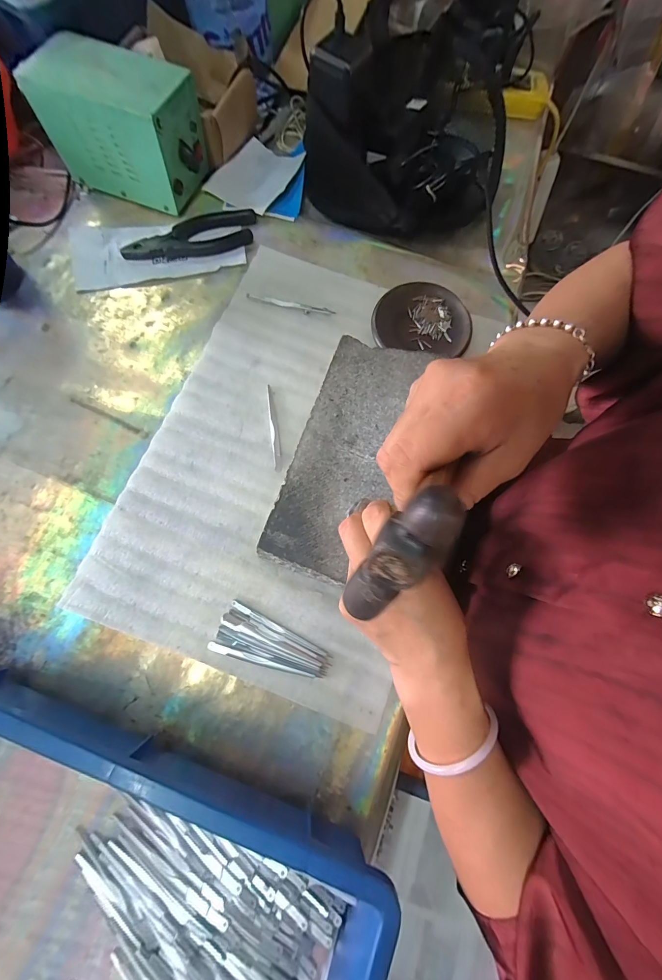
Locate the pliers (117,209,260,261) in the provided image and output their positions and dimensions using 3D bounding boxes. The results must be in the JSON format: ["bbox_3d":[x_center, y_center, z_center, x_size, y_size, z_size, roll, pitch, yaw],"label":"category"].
[{"bbox_3d":[-0.173,-0.312,0.436,0.165,0.014,0.055,-21,76,-7],"label":"pliers"}]

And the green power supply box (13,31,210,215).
[{"bbox_3d":[-0.247,-0.431,0.419,0.168,0.104,0.096,19,75,4],"label":"green power supply box"}]

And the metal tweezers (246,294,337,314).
[{"bbox_3d":[-0.048,-0.223,0.419,0.107,0.004,0.007,11,75,1],"label":"metal tweezers"}]

